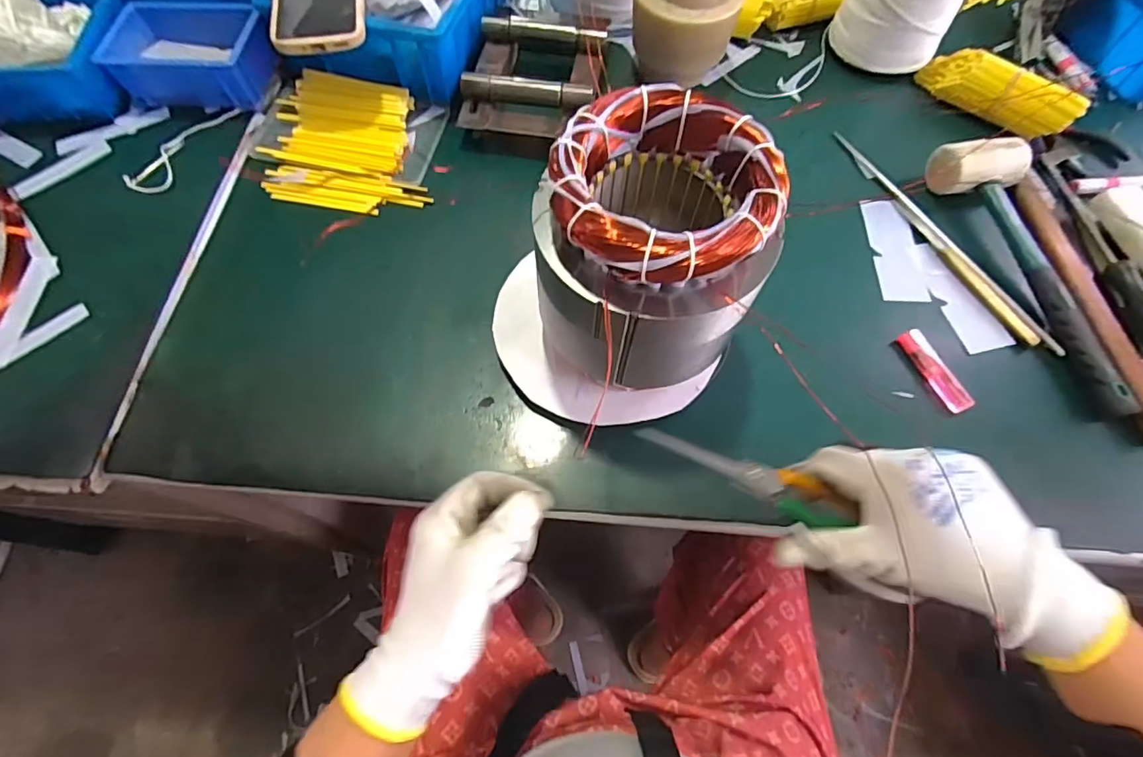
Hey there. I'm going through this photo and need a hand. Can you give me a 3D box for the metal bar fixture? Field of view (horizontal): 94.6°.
[{"bbox_3d":[-0.037,-0.317,0.556,0.136,0.043,0.167,7,66,3],"label":"metal bar fixture"}]

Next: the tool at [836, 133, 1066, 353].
[{"bbox_3d":[0.348,-0.139,0.508,0.021,0.009,0.288,-30,66,6],"label":"tool"}]

